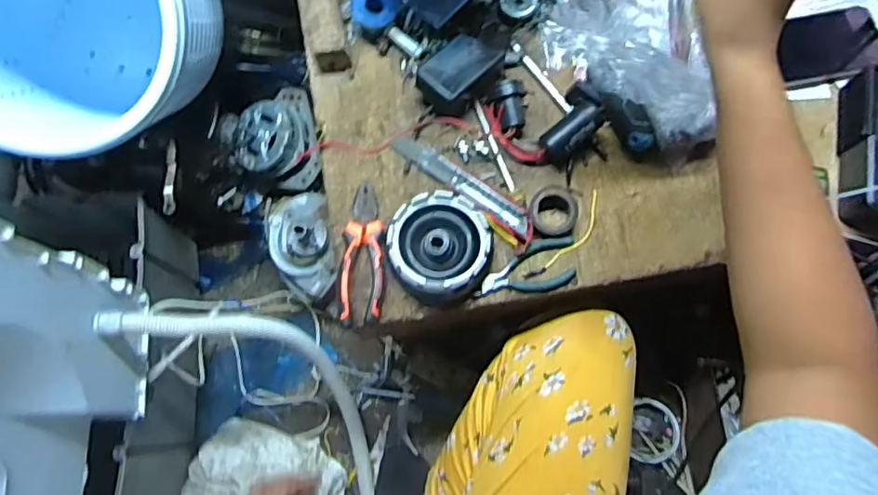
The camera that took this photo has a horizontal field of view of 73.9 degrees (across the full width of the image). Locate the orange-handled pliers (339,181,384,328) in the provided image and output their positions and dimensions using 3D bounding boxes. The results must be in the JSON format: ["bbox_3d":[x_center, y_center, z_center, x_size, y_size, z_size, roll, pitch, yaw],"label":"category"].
[{"bbox_3d":[-0.077,0.006,0.608,0.041,0.021,0.148,3,75,2],"label":"orange-handled pliers"}]

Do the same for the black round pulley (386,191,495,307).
[{"bbox_3d":[0.001,0.002,0.593,0.102,0.043,0.108,0,75,1],"label":"black round pulley"}]

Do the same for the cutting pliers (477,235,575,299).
[{"bbox_3d":[0.089,0.023,0.599,0.107,0.012,0.051,-13,75,-2],"label":"cutting pliers"}]

